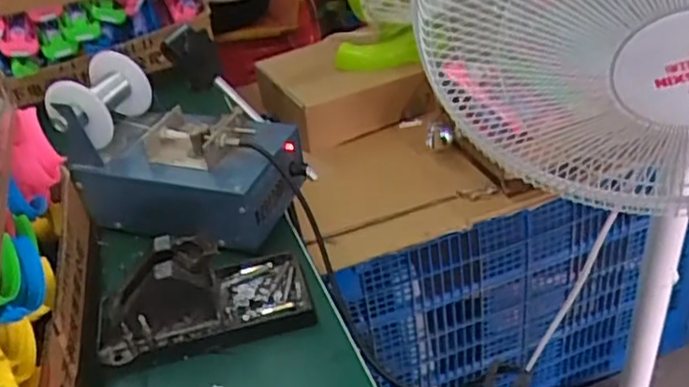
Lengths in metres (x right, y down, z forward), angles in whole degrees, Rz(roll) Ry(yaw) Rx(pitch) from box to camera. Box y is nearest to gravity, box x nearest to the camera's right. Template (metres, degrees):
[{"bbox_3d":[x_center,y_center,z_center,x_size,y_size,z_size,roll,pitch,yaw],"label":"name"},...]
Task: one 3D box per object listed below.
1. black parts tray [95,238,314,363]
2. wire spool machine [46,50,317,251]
[{"bbox_3d":[-0.108,0.070,0.504,0.155,0.075,0.077,-11,35,-7],"label":"black parts tray"},{"bbox_3d":[-0.146,-0.042,0.595,0.198,0.121,0.111,7,37,18],"label":"wire spool machine"}]

